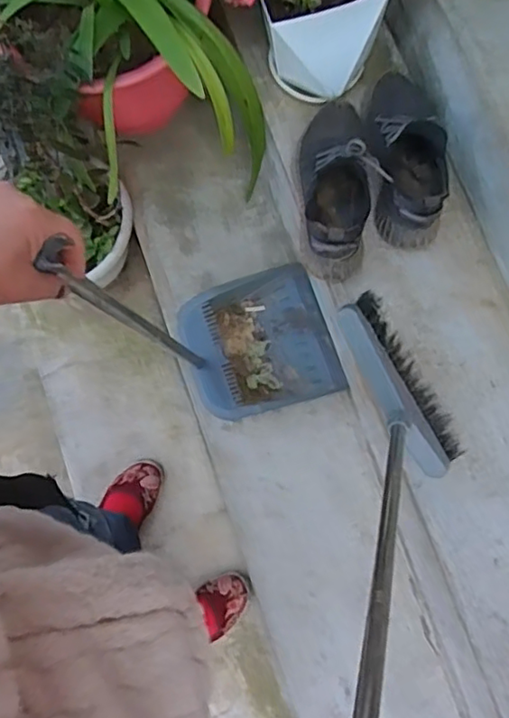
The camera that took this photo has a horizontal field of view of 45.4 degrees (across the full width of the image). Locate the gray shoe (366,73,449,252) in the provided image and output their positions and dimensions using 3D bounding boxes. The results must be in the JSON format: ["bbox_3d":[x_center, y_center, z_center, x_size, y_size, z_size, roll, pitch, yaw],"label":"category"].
[{"bbox_3d":[0.223,-0.303,0.885,0.091,0.118,0.258,-7,78,-1],"label":"gray shoe"}]

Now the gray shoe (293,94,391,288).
[{"bbox_3d":[0.123,-0.263,0.894,0.106,0.122,0.268,-1,77,0],"label":"gray shoe"}]

